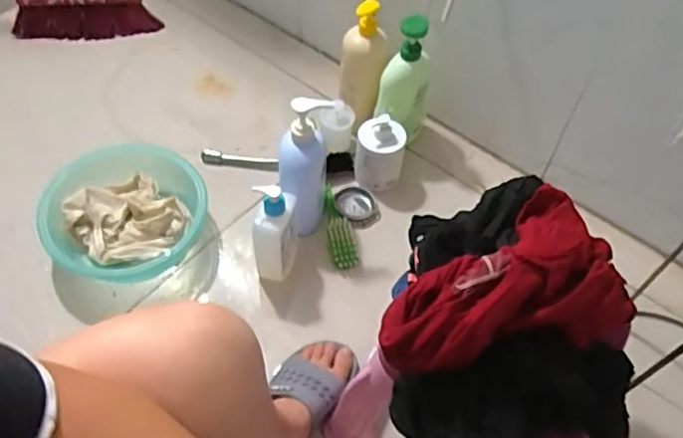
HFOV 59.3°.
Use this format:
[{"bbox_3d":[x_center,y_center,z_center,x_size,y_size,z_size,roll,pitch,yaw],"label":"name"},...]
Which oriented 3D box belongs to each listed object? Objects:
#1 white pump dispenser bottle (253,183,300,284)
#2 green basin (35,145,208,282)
[{"bbox_3d":[-0.103,0.017,0.940,0.064,0.187,0.080,1,54,-2],"label":"white pump dispenser bottle"},{"bbox_3d":[-0.362,-0.001,1.013,0.267,0.100,0.231,-9,55,-10],"label":"green basin"}]

